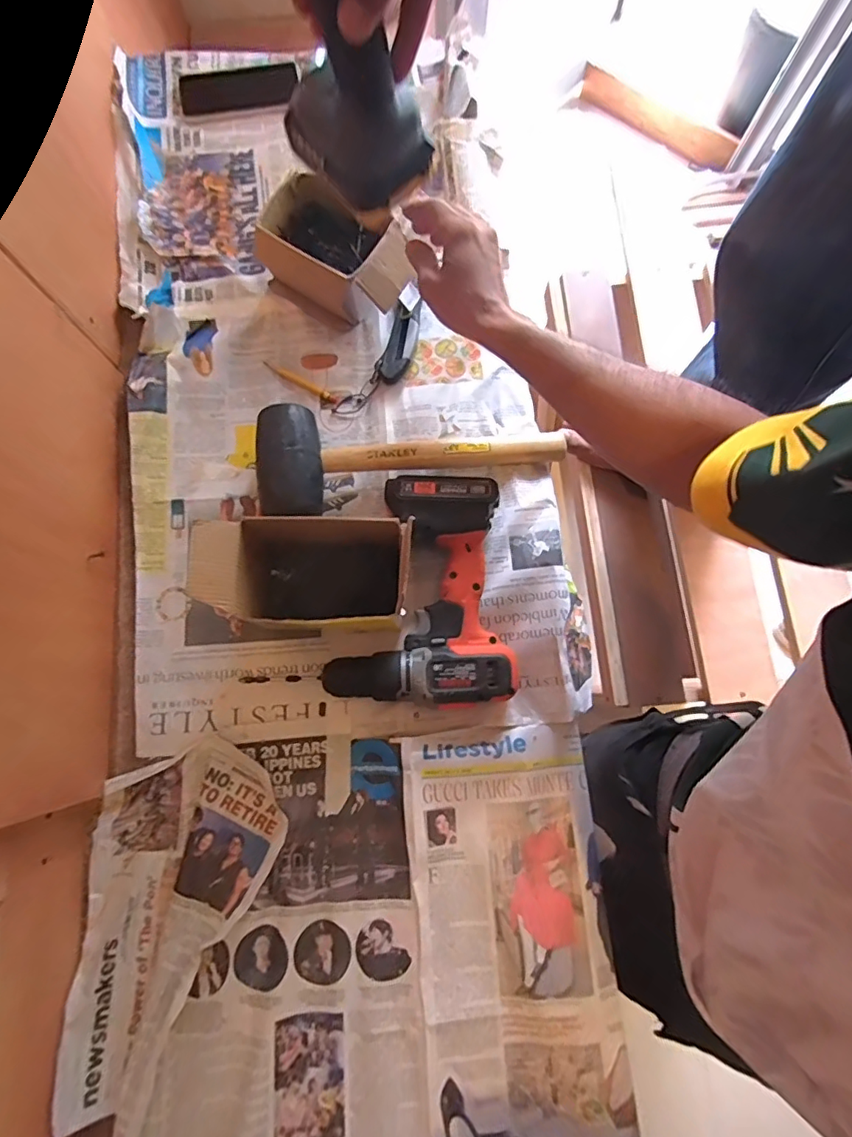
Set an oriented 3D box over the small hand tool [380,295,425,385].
[{"bbox_3d":[-0.030,-0.270,0.631,0.032,0.023,0.101,13,78,3],"label":"small hand tool"}]

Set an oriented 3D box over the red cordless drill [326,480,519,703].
[{"bbox_3d":[0.006,0.023,0.538,0.174,0.071,0.219,8,77,2],"label":"red cordless drill"}]

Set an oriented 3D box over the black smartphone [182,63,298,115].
[{"bbox_3d":[-0.255,-0.658,0.728,0.158,0.014,0.071,-13,77,-3],"label":"black smartphone"}]

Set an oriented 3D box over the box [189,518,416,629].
[{"bbox_3d":[-0.116,0.005,0.519,0.173,0.119,0.090,0,77,0],"label":"box"}]

